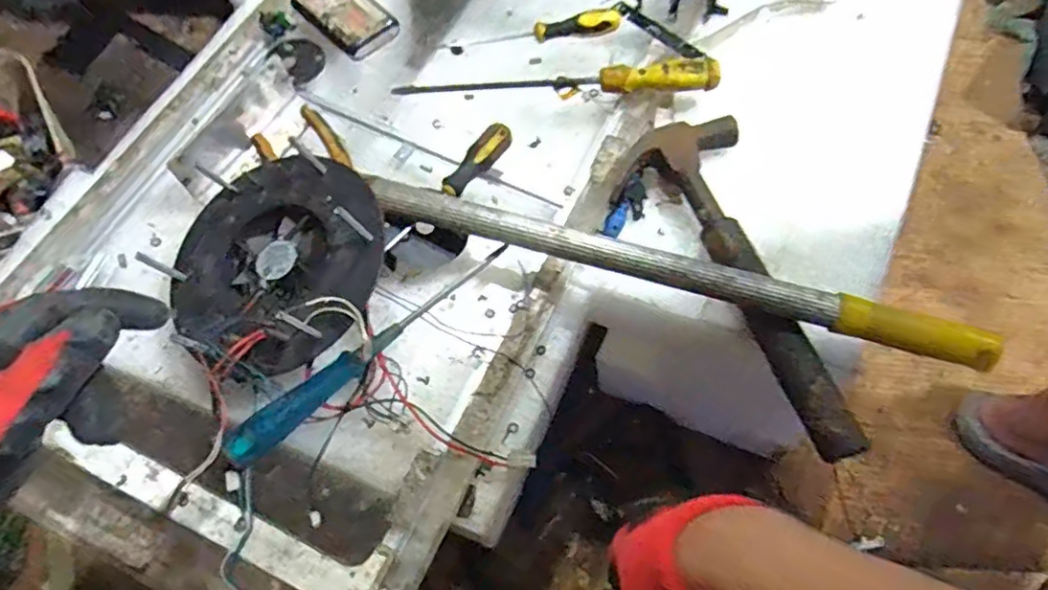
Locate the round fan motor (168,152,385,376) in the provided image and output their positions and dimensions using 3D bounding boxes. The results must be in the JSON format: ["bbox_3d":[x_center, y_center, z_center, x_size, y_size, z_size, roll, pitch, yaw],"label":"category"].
[{"bbox_3d":[-0.182,-0.023,0.454,0.160,0.071,0.161,1,66,-1],"label":"round fan motor"}]

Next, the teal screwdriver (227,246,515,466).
[{"bbox_3d":[-0.110,0.035,0.447,0.242,0.023,0.020,-38,72,-18],"label":"teal screwdriver"}]

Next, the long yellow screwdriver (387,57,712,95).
[{"bbox_3d":[0.030,-0.203,0.561,0.290,0.032,0.025,2,66,-1],"label":"long yellow screwdriver"}]

